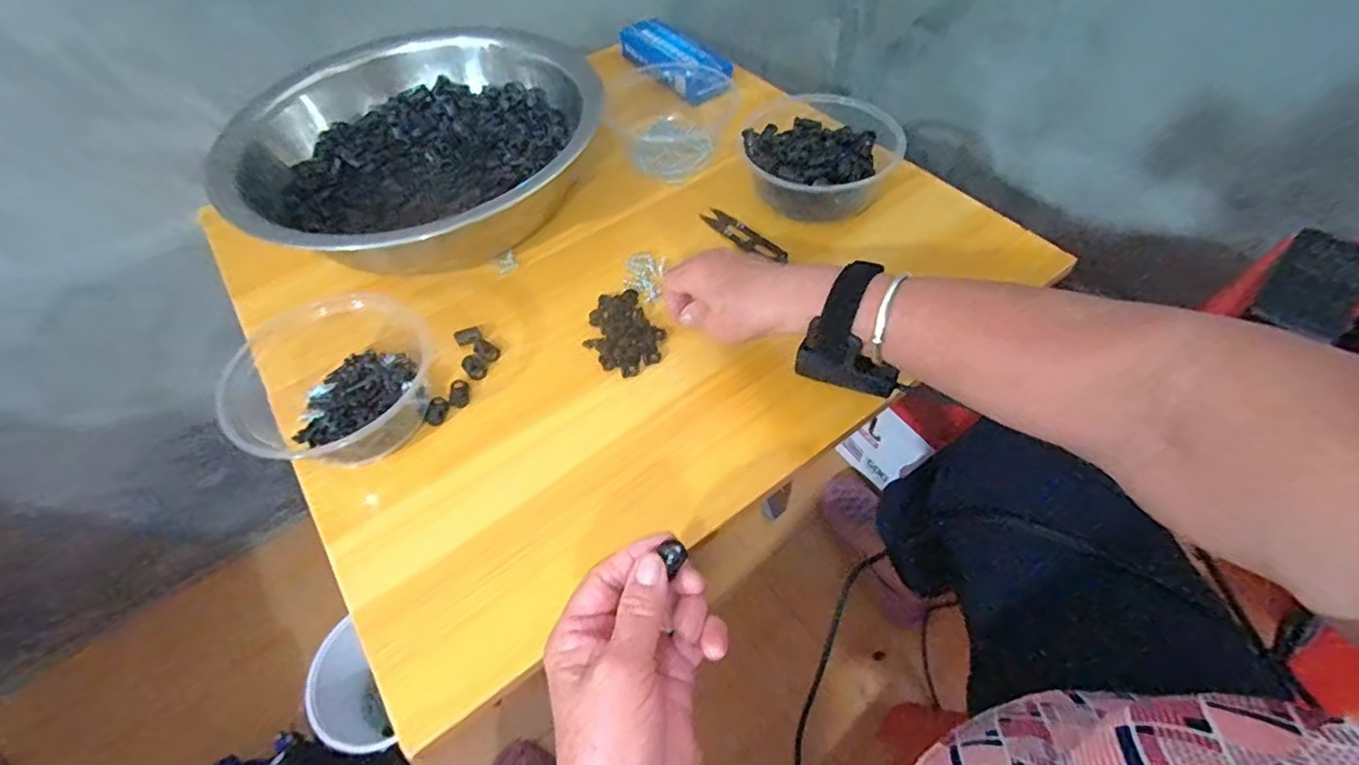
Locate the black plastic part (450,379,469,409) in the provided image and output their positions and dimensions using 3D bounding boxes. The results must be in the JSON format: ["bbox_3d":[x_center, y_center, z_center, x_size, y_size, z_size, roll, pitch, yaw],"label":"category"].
[{"bbox_3d":[-0.164,0.009,0.440,0.013,0.006,0.023,-6,54,-1],"label":"black plastic part"}]

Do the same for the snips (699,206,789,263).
[{"bbox_3d":[0.056,-0.129,0.523,0.019,0.013,0.093,-34,59,-20],"label":"snips"}]

